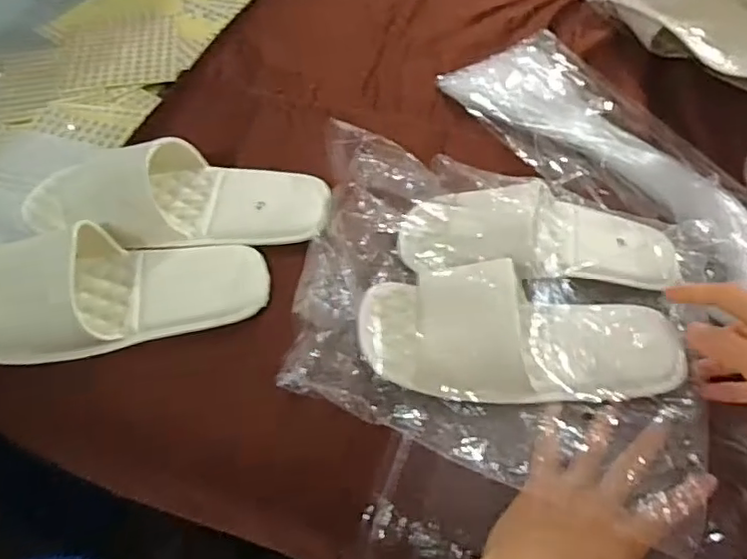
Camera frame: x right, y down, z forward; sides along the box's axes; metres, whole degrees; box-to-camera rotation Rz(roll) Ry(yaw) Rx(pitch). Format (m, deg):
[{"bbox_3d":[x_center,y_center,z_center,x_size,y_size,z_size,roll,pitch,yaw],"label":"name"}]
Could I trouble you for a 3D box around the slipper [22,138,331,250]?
[{"bbox_3d":[-0.172,-0.082,0.527,0.253,0.063,0.097,-4,54,-2],"label":"slipper"}]

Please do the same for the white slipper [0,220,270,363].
[{"bbox_3d":[-0.208,0.002,0.474,0.236,0.048,0.098,-12,55,-8],"label":"white slipper"}]

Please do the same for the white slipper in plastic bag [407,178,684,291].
[{"bbox_3d":[0.136,-0.035,0.490,0.222,0.041,0.099,4,53,-11],"label":"white slipper in plastic bag"}]

